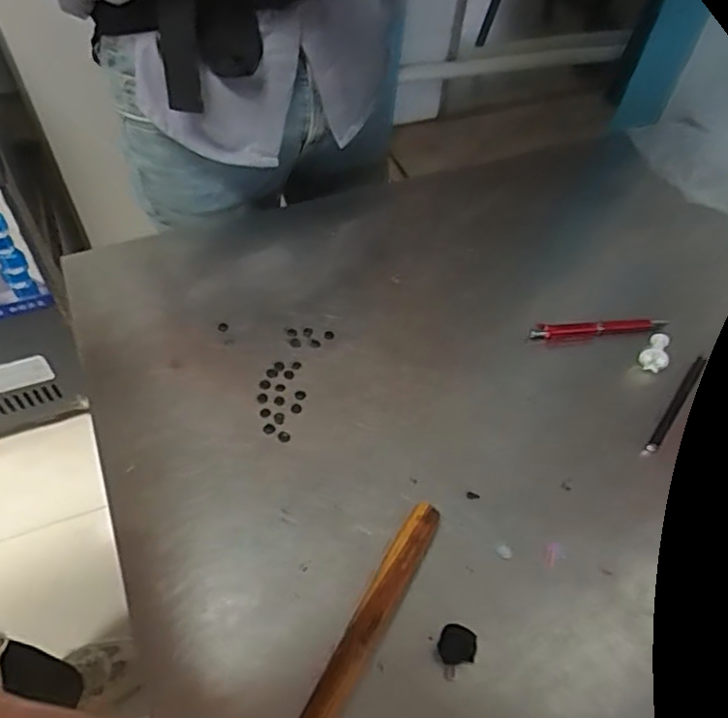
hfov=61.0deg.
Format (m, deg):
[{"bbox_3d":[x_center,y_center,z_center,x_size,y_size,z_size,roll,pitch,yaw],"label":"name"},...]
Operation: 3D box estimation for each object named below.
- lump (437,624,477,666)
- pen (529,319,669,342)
[{"bbox_3d":[0.060,0.186,0.401,0.024,0.016,0.022,4,54,0],"label":"lump"},{"bbox_3d":[0.213,-0.028,0.563,0.130,0.015,0.011,-5,55,-7],"label":"pen"}]

